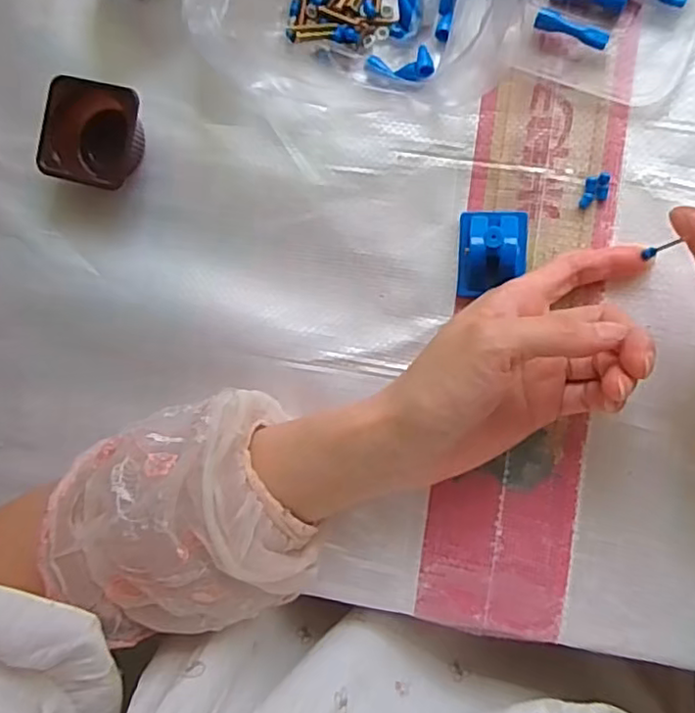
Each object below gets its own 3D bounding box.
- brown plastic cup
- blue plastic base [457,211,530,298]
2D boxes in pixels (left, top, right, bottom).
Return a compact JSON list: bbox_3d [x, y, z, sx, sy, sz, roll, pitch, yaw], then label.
[{"bbox_3d":[-0.140,-0.123,0.352,0.053,0.029,0.054,15,93,9],"label":"brown plastic cup"},{"bbox_3d":[0.075,-0.053,0.324,0.034,0.017,0.043,3,91,9],"label":"blue plastic base"}]

